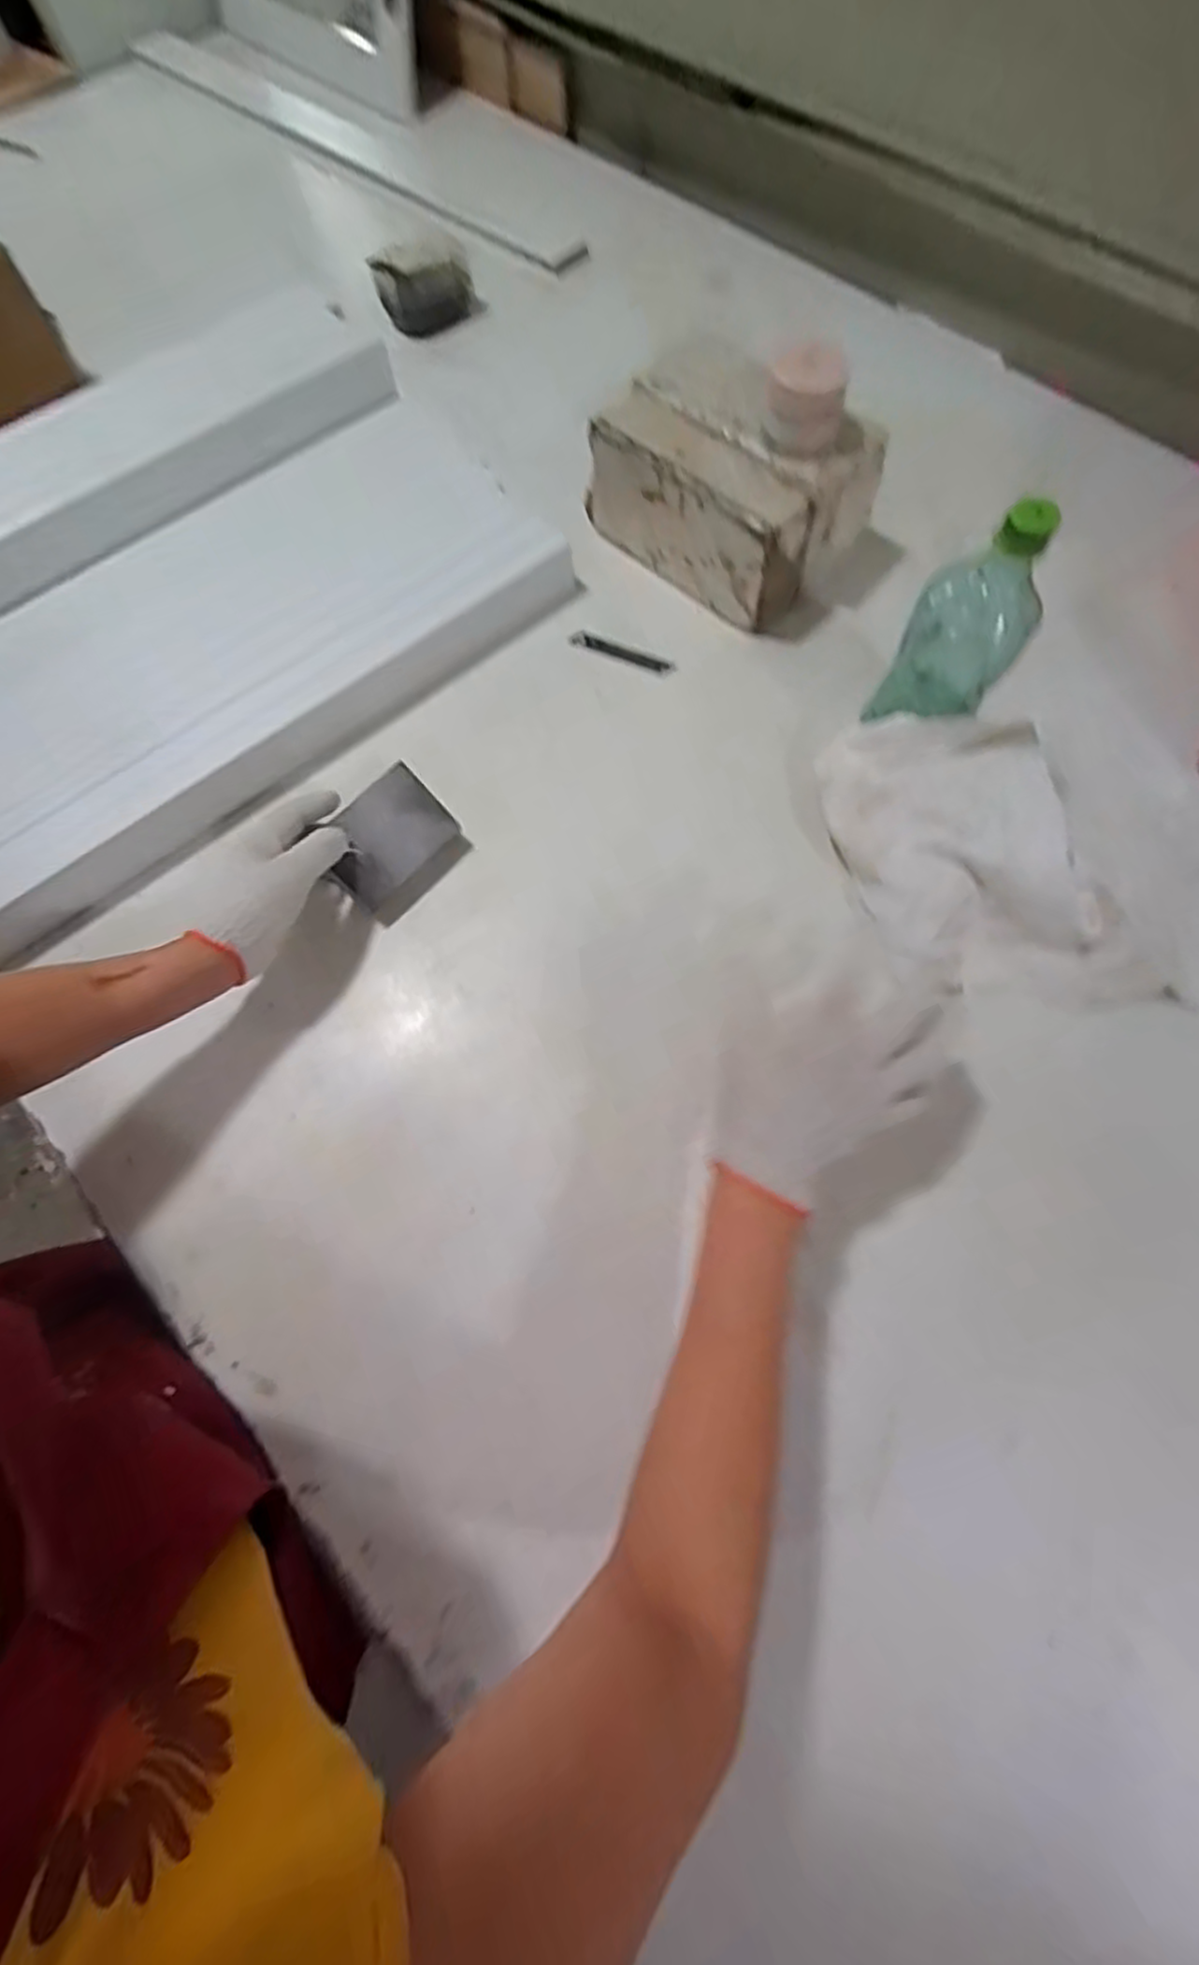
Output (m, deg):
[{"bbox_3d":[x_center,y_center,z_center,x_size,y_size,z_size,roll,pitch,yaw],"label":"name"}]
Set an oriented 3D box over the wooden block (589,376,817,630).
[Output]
[{"bbox_3d":[0.088,-0.420,0.632,0.212,0.104,0.075,43,76,15],"label":"wooden block"}]

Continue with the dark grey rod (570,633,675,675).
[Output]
[{"bbox_3d":[0.021,-0.298,0.640,0.097,0.006,0.014,22,72,8],"label":"dark grey rod"}]

